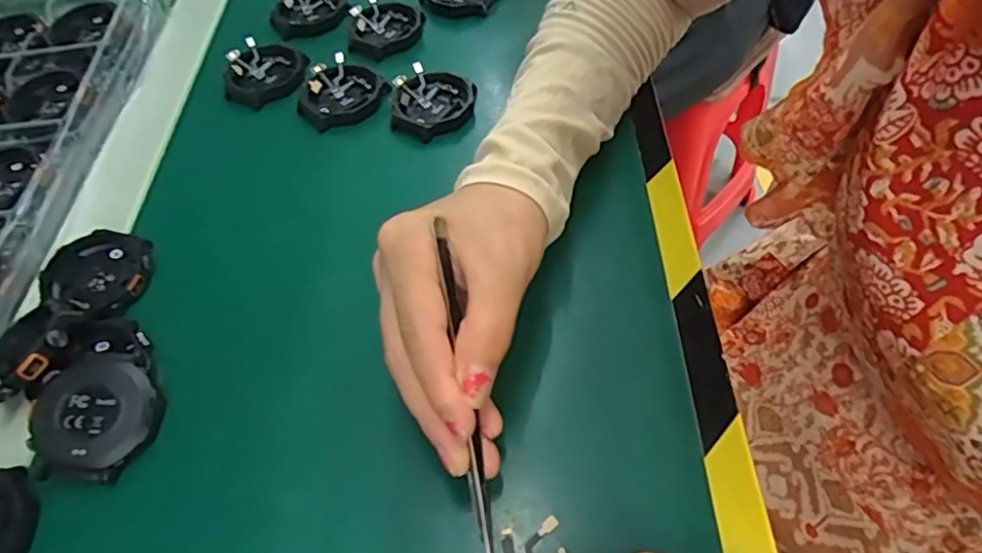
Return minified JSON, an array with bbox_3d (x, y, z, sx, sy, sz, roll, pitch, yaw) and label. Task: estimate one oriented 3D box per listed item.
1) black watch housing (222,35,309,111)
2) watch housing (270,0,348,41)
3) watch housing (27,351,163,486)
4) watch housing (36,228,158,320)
[{"bbox_3d":[-0.144,-0.132,0.390,0.050,0.011,0.051,-10,54,-1],"label":"black watch housing"},{"bbox_3d":[-0.129,-0.189,0.429,0.052,0.015,0.049,-21,55,-9],"label":"watch housing"},{"bbox_3d":[-0.168,0.059,0.260,0.050,0.011,0.051,34,69,5],"label":"watch housing"},{"bbox_3d":[-0.197,-0.002,0.309,0.053,0.015,0.050,-3,54,4],"label":"watch housing"}]

